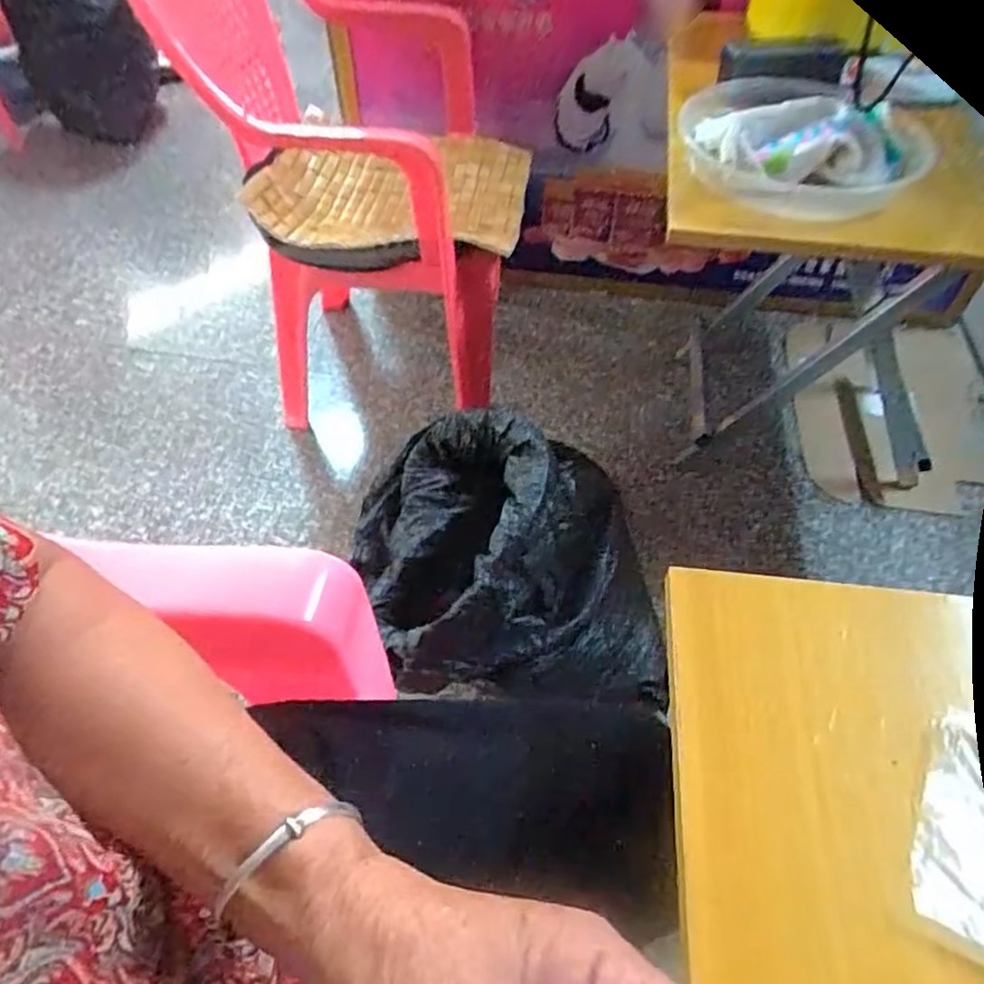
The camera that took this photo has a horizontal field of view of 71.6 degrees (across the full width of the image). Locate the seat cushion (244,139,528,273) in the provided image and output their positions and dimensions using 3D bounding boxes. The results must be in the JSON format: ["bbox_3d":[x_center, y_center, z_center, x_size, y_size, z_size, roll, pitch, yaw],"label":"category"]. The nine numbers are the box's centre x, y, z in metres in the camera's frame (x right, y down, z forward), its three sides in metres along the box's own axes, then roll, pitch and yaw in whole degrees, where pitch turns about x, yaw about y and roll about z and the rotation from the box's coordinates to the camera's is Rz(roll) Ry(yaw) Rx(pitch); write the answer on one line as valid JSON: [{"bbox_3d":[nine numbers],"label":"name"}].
[{"bbox_3d":[-0.136,-0.427,0.974,0.356,0.078,0.321,4,47,6],"label":"seat cushion"}]

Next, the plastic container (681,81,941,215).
[{"bbox_3d":[0.290,-0.349,0.659,0.201,0.054,0.203,5,51,5],"label":"plastic container"}]

